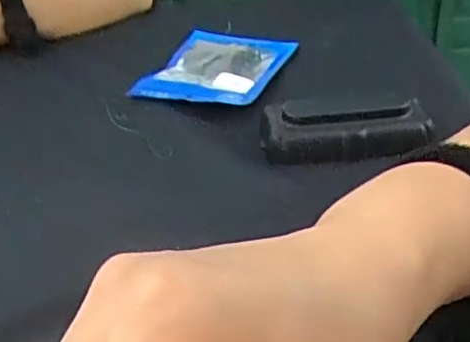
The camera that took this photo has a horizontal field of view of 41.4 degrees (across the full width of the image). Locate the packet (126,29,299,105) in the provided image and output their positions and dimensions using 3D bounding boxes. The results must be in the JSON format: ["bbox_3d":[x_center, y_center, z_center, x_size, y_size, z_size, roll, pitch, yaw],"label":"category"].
[{"bbox_3d":[-0.013,-0.089,0.517,0.107,0.019,0.139,7,35,16],"label":"packet"}]

